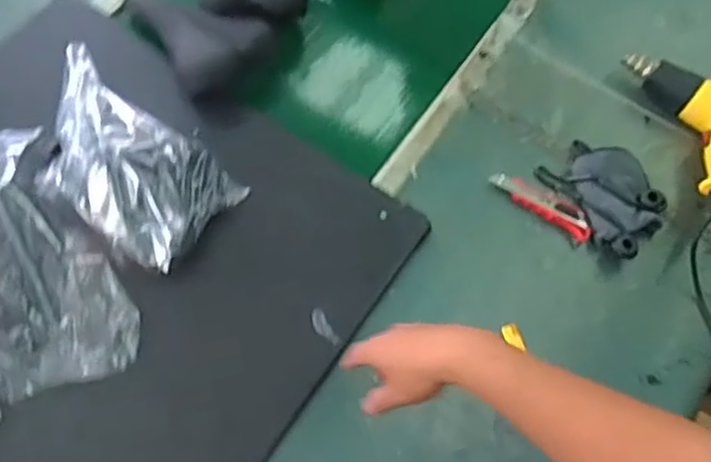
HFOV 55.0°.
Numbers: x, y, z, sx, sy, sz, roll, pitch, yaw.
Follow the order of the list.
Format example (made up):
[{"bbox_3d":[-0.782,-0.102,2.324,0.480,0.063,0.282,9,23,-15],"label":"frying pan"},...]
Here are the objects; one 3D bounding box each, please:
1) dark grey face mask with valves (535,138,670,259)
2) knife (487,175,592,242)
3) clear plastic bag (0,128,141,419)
[{"bbox_3d":[0.374,-0.062,1.001,0.141,0.041,0.182,-33,72,-18],"label":"dark grey face mask with valves"},{"bbox_3d":[0.275,-0.043,1.000,0.161,0.010,0.045,33,67,10],"label":"knife"},{"bbox_3d":[-0.422,0.039,0.838,0.208,0.087,0.326,-25,70,-15],"label":"clear plastic bag"}]

